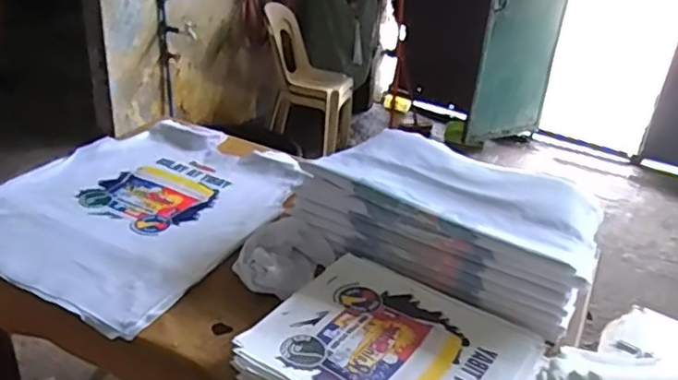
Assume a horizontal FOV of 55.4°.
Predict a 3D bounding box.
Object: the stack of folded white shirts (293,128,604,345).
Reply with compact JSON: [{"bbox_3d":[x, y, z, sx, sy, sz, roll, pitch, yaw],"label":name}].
[{"bbox_3d":[0.228,0.045,1.317,0.572,0.146,0.365,19,33,25],"label":"stack of folded white shirts"}]

